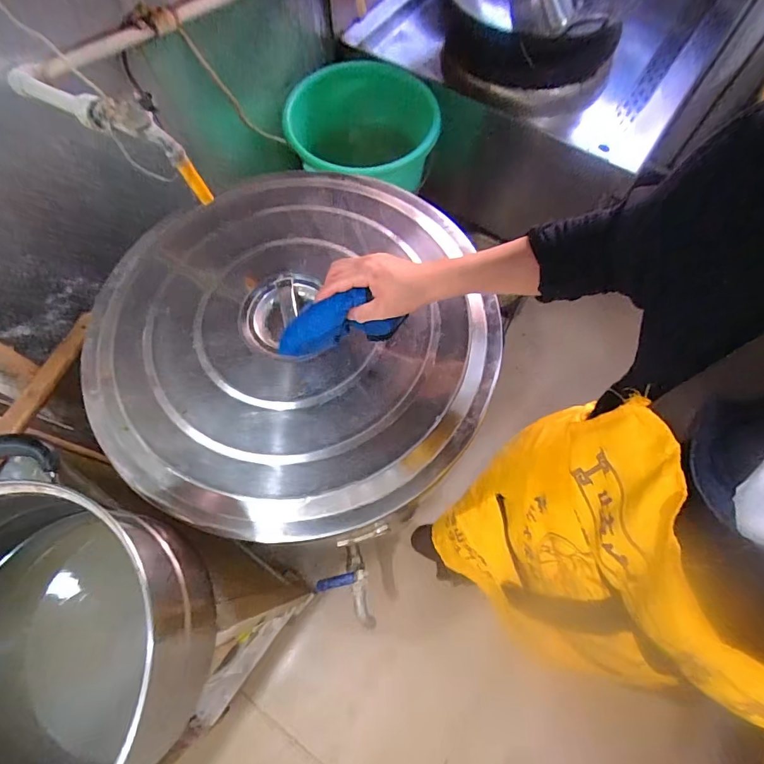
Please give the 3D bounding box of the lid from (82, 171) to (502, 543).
[{"bbox_3d":[-0.128,-0.086,0.652,0.583,0.052,0.576,0,67,0],"label":"lid"}]

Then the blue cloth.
[{"bbox_3d":[-0.057,-0.068,0.512,0.147,0.054,0.039,-13,67,14],"label":"blue cloth"}]

